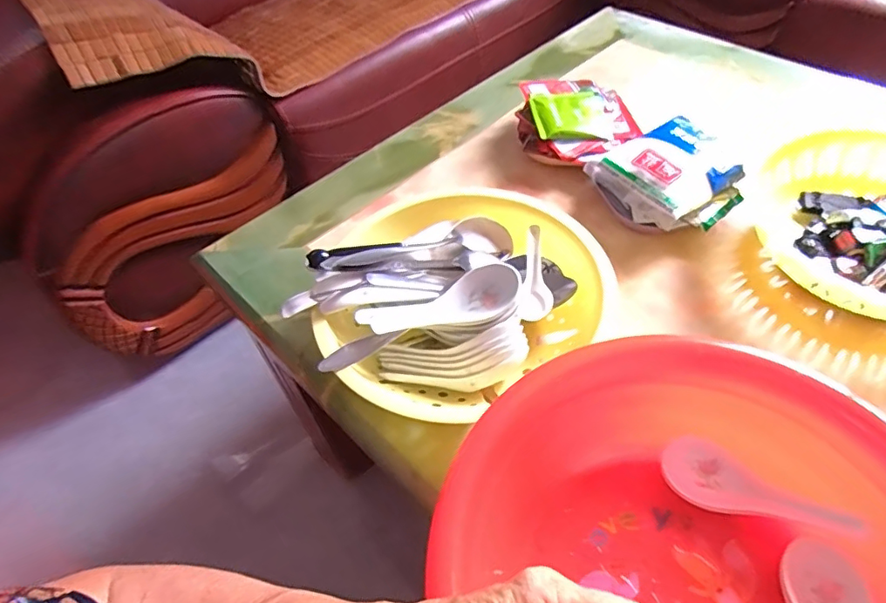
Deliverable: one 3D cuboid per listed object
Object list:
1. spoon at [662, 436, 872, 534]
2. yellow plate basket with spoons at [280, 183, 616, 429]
[{"bbox_3d":[0.215,0.130,0.377,0.118,0.029,0.040,14,51,40],"label":"spoon"},{"bbox_3d":[0.006,-0.013,0.500,0.254,0.081,0.210,-27,53,-15],"label":"yellow plate basket with spoons"}]

